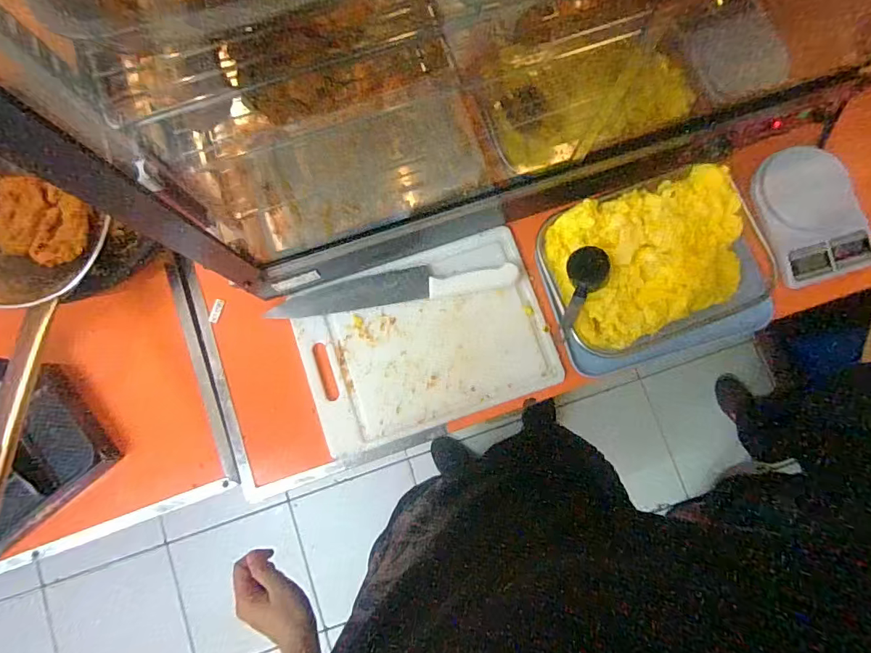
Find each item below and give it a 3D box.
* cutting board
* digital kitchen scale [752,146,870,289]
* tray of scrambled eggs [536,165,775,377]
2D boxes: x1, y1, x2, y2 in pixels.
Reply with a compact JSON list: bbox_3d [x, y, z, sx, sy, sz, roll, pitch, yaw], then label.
[{"bbox_3d":[-0.015,0.017,0.659,0.342,0.014,0.247,-19,82,-2],"label":"cutting board"},{"bbox_3d":[0.553,-0.166,0.680,0.122,0.046,0.197,-16,82,-2],"label":"digital kitchen scale"},{"bbox_3d":[0.305,-0.083,0.644,0.293,0.074,0.222,-17,82,-2],"label":"tray of scrambled eggs"}]

